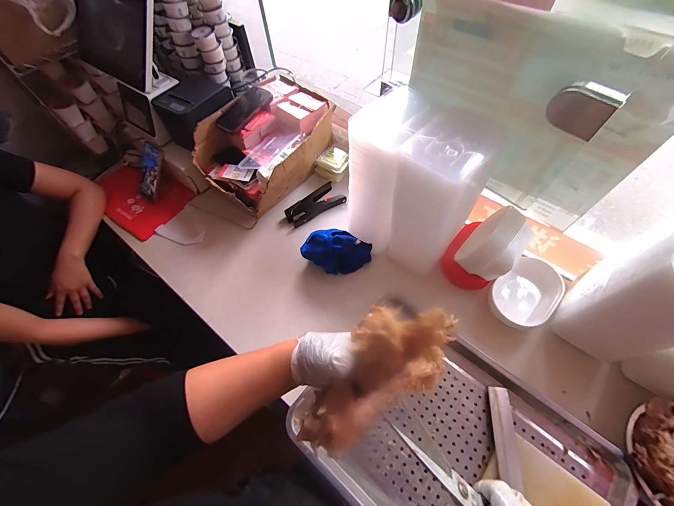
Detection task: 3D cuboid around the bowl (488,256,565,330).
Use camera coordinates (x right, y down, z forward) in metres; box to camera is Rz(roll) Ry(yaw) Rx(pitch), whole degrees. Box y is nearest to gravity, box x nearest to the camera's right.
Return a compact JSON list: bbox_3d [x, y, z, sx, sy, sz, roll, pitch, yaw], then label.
[{"bbox_3d":[0.421,0.088,0.645,0.126,0.061,0.171,35,67,21],"label":"bowl"}]

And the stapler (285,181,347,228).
[{"bbox_3d":[-0.065,-0.138,0.820,0.170,0.034,0.087,-36,64,-17],"label":"stapler"}]

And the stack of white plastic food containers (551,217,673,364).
[{"bbox_3d":[0.537,0.070,0.500,0.121,0.283,0.167,38,68,22],"label":"stack of white plastic food containers"}]

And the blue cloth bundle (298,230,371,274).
[{"bbox_3d":[0.002,-0.005,0.694,0.167,0.109,0.078,-18,60,-7],"label":"blue cloth bundle"}]

